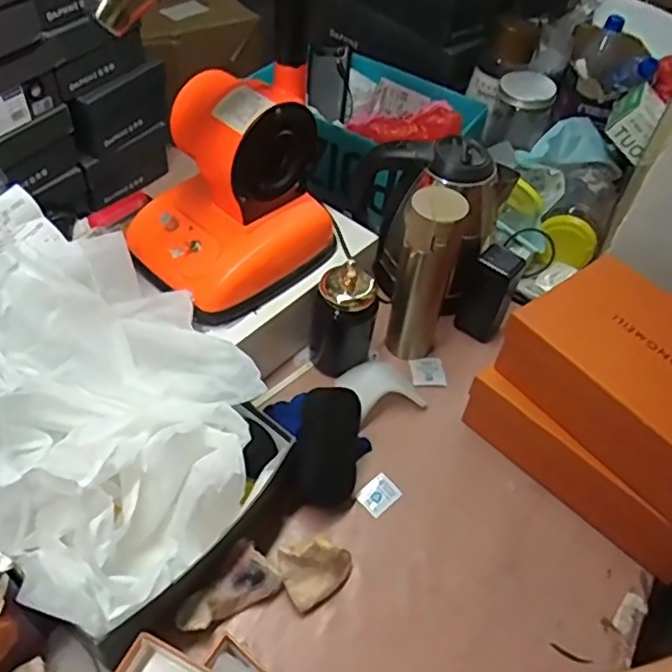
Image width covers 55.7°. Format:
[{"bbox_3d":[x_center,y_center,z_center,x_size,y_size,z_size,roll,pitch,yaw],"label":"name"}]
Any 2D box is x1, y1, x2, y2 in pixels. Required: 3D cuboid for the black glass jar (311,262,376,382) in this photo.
[{"bbox_3d":[0.011,-0.023,0.787,0.076,0.159,0.062,6,49,-2],"label":"black glass jar"}]

